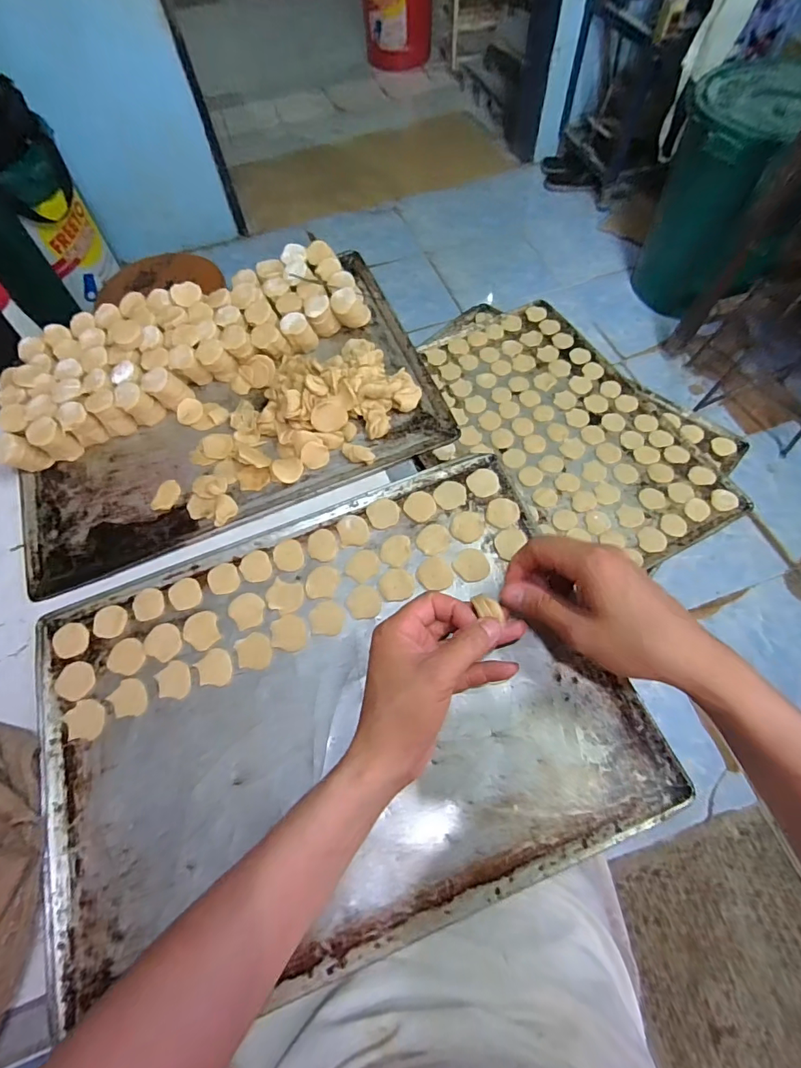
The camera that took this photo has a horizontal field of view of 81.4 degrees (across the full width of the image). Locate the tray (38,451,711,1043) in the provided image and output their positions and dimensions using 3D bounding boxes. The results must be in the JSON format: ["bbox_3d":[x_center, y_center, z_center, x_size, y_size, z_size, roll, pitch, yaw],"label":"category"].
[{"bbox_3d":[-0.059,0.135,0.381,0.443,0.019,0.330,-20,65,-7],"label":"tray"}]

